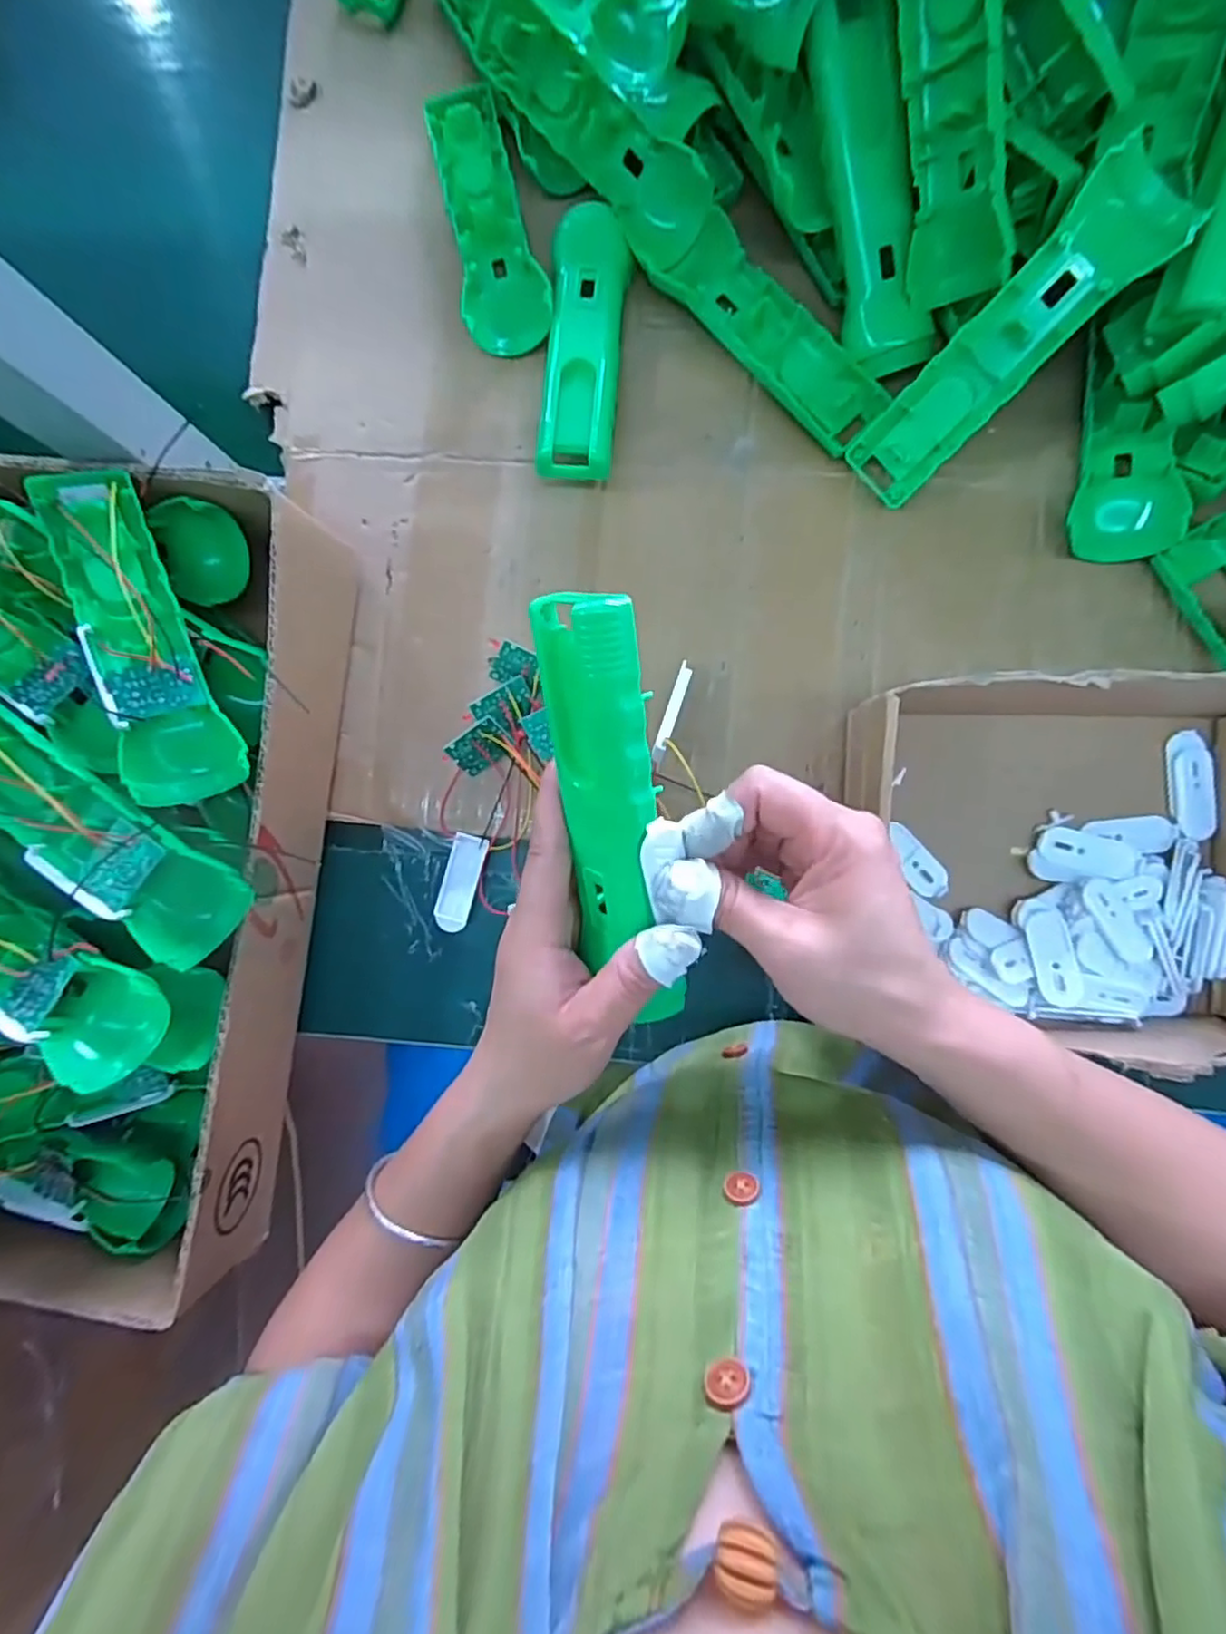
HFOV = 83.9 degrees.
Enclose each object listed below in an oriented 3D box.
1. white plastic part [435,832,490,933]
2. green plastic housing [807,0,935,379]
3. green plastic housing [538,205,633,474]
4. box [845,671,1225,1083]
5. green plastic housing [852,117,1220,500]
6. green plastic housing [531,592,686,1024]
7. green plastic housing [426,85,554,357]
[{"bbox_3d":[-0.091,0.039,0.405,0.020,0.006,0.058,17,89,5],"label":"white plastic part"},{"bbox_3d":[0.134,-0.322,0.349,0.038,0.028,0.162,-17,113,4],"label":"green plastic housing"},{"bbox_3d":[-0.016,-0.275,0.392,0.043,0.029,0.167,3,88,5],"label":"green plastic housing"},{"bbox_3d":[0.237,0.022,0.344,0.207,0.075,0.176,0,87,4],"label":"box"},{"bbox_3d":[0.196,-0.235,0.344,0.045,0.024,0.162,48,120,3],"label":"green plastic housing"},{"bbox_3d":[-0.001,0.003,0.247,0.036,0.018,0.160,-5,113,4],"label":"green plastic housing"},{"bbox_3d":[-0.078,-0.359,0.406,0.049,0.024,0.170,-16,86,4],"label":"green plastic housing"}]

